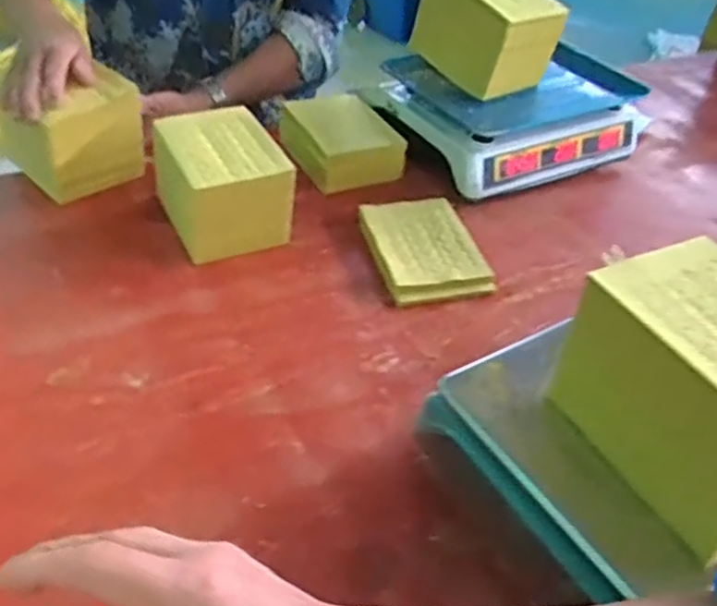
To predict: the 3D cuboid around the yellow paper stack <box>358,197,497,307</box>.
[{"bbox_3d":[0.080,-0.067,0.849,0.122,0.026,0.177,-6,43,-15],"label":"yellow paper stack"}]

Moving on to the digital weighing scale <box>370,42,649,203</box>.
[{"bbox_3d":[0.243,-0.285,1.072,0.383,0.119,0.246,-19,47,-27],"label":"digital weighing scale"}]

